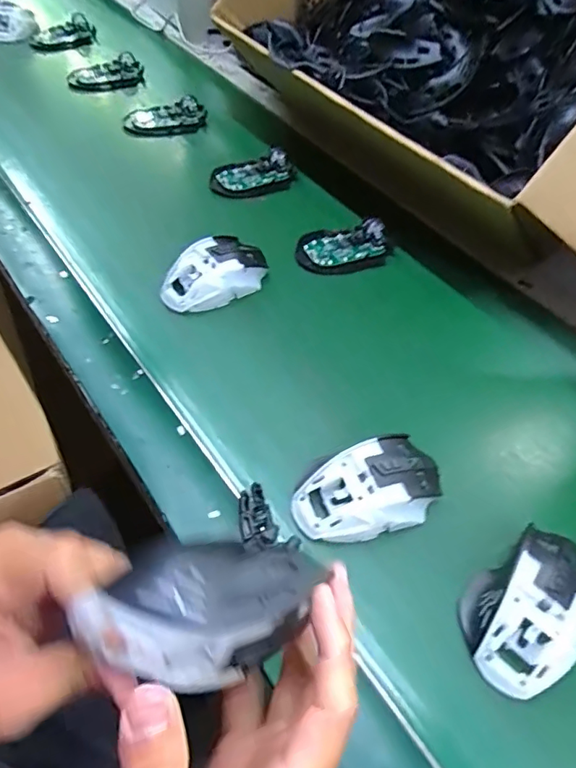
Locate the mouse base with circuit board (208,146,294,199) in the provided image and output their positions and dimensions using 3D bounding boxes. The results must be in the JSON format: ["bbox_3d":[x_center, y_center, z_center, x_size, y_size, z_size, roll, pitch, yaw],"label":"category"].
[{"bbox_3d":[-0.046,-0.266,0.641,0.110,0.032,0.055,-23,59,-22],"label":"mouse base with circuit board"}]

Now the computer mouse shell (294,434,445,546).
[{"bbox_3d":[0.063,0.078,0.378,0.112,0.028,0.063,-22,58,-21],"label":"computer mouse shell"}]

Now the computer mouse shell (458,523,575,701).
[{"bbox_3d":[0.165,0.146,0.341,0.109,0.032,0.068,-37,64,-28],"label":"computer mouse shell"}]

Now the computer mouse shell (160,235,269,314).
[{"bbox_3d":[-0.073,-0.111,0.509,0.110,0.032,0.059,-33,62,-27],"label":"computer mouse shell"}]

